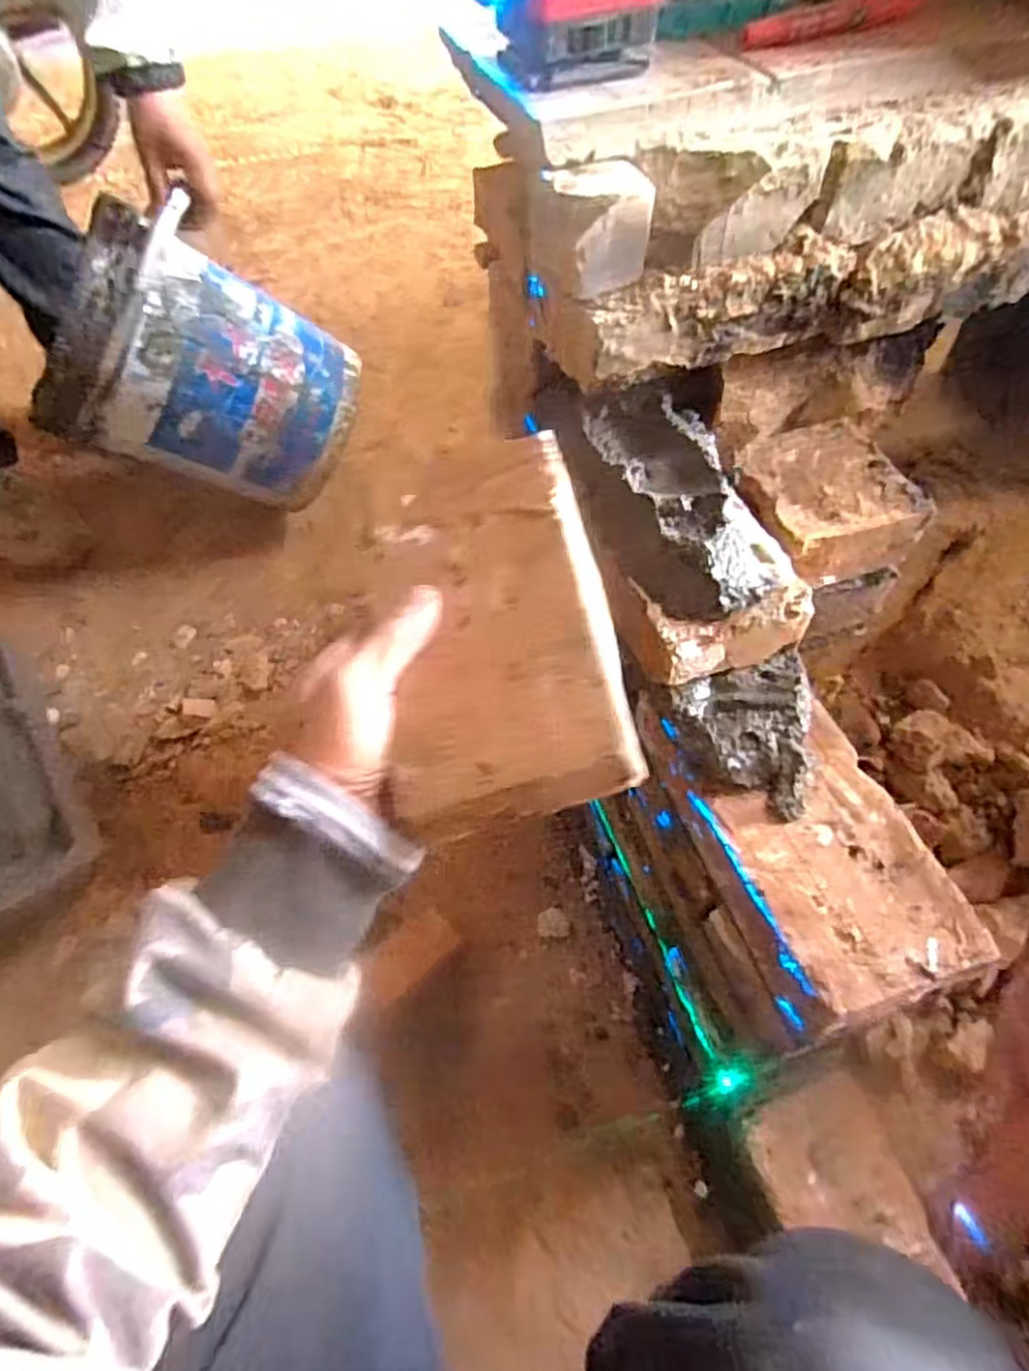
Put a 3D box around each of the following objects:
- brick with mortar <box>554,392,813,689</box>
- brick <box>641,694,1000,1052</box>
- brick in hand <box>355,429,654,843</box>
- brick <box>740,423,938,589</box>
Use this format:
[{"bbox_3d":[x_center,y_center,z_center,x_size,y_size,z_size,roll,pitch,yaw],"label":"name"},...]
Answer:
[{"bbox_3d":[0.109,-0.111,0.505,0.117,0.074,0.214,-15,56,-8],"label":"brick with mortar"},{"bbox_3d":[0.173,0.092,0.465,0.110,0.070,0.225,-17,57,-10],"label":"brick"},{"bbox_3d":[-0.007,-0.030,0.365,0.109,0.060,0.201,-16,64,14],"label":"brick in hand"},{"bbox_3d":[0.218,-0.133,0.536,0.111,0.051,0.109,-16,57,-9],"label":"brick"}]

